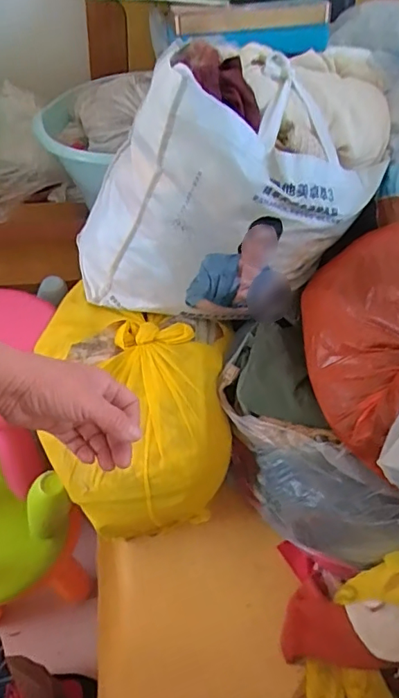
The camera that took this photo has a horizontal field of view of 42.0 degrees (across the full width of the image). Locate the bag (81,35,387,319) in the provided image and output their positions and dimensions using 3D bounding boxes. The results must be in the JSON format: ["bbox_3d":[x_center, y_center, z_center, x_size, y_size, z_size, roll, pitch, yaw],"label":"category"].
[{"bbox_3d":[0.060,-0.237,0.703,0.447,0.258,0.281,-12,56,-13],"label":"bag"}]

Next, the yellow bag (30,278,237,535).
[{"bbox_3d":[-0.088,0.086,0.749,0.249,0.201,0.298,2,54,-3],"label":"yellow bag"}]

